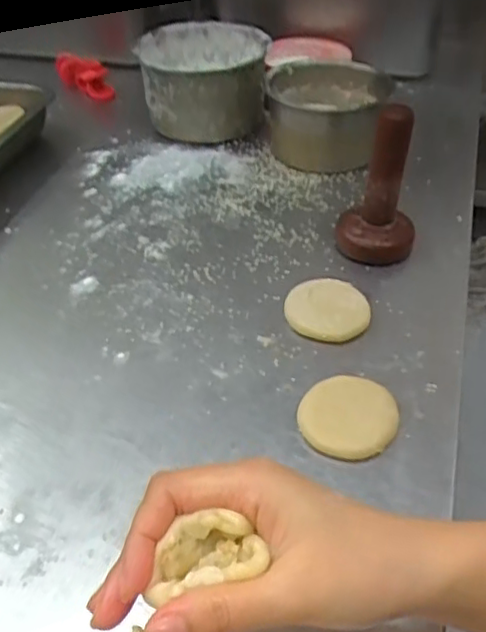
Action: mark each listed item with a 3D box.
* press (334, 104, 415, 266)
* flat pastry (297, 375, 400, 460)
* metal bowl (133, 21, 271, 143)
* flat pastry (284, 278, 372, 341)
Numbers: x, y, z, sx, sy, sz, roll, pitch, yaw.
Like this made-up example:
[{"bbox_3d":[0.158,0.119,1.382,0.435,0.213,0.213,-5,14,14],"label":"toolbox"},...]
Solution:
[{"bbox_3d":[0.117,-0.111,0.527,0.067,0.122,0.058,9,44,12],"label":"press"},{"bbox_3d":[0.070,0.065,0.412,0.062,0.017,0.058,-1,43,1],"label":"flat pastry"},{"bbox_3d":[-0.043,-0.271,0.720,0.135,0.097,0.146,2,43,4],"label":"metal bowl"},{"bbox_3d":[0.067,-0.006,0.492,0.065,0.013,0.061,6,43,9],"label":"flat pastry"}]

